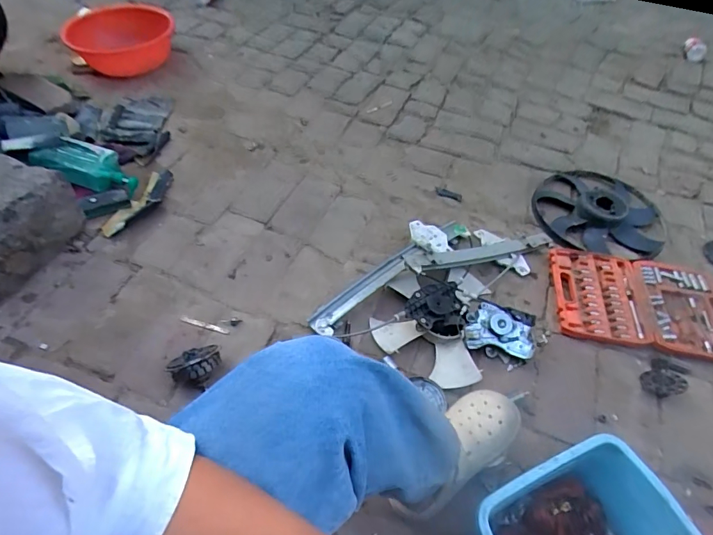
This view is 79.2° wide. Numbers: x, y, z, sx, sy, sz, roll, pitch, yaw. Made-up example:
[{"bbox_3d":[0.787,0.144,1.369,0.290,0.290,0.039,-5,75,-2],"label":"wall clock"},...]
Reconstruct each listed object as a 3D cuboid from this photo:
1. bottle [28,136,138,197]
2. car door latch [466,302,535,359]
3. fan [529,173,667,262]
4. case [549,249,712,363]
[{"bbox_3d":[-0.735,-0.279,1.189,0.282,0.070,0.123,17,53,10],"label":"bottle"},{"bbox_3d":[0.296,0.130,0.891,0.138,0.040,0.096,15,81,0],"label":"car door latch"},{"bbox_3d":[0.658,-0.160,1.150,0.324,0.056,0.312,2,52,-2],"label":"fan"},{"bbox_3d":[0.656,0.081,0.989,0.394,0.029,0.247,8,52,3],"label":"case"}]

